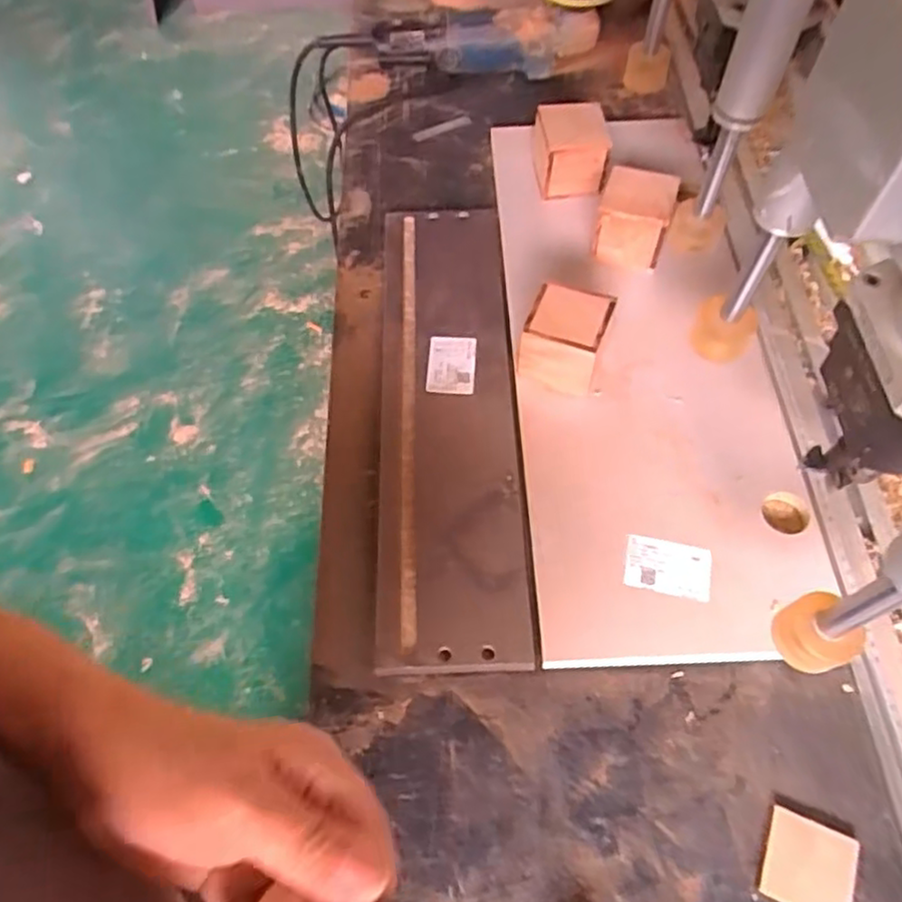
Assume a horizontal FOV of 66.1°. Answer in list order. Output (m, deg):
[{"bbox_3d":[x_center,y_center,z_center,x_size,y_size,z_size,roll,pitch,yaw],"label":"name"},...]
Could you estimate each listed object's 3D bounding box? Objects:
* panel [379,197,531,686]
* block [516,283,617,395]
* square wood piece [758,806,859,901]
[{"bbox_3d":[-0.004,-0.046,0.584,0.110,0.019,0.442,-2,61,1],"label":"panel"},{"bbox_3d":[0.093,-0.091,0.569,0.062,0.064,0.064,19,63,12],"label":"block"},{"bbox_3d":[0.218,0.254,0.423,0.049,0.006,0.052,21,64,13],"label":"square wood piece"}]

